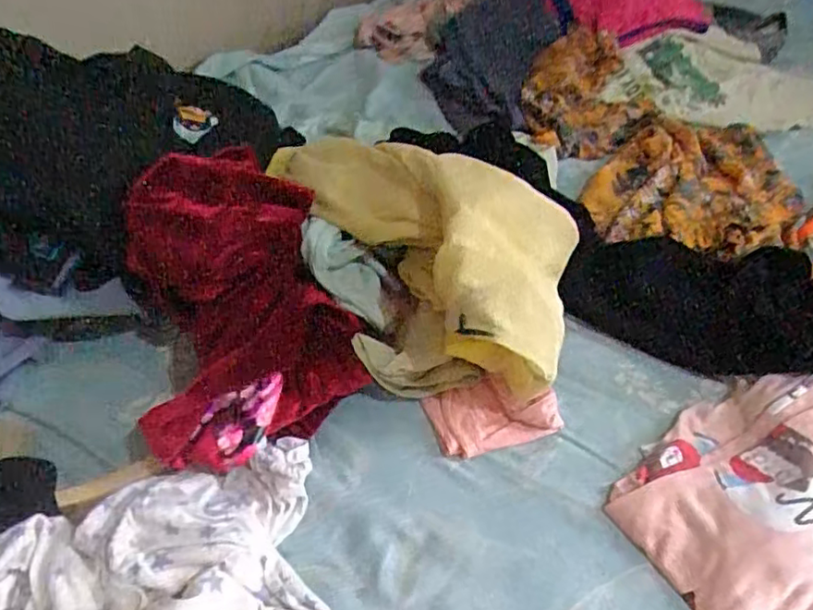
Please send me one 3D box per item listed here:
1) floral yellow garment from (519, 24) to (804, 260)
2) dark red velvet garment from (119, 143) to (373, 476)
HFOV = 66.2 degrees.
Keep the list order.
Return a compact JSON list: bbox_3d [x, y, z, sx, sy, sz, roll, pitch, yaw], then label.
[{"bbox_3d":[0.329,-0.225,0.798,0.288,0.081,0.403,-10,47,-9],"label":"floral yellow garment"},{"bbox_3d":[-0.149,0.005,0.560,0.184,0.178,0.241,-17,49,-16],"label":"dark red velvet garment"}]

